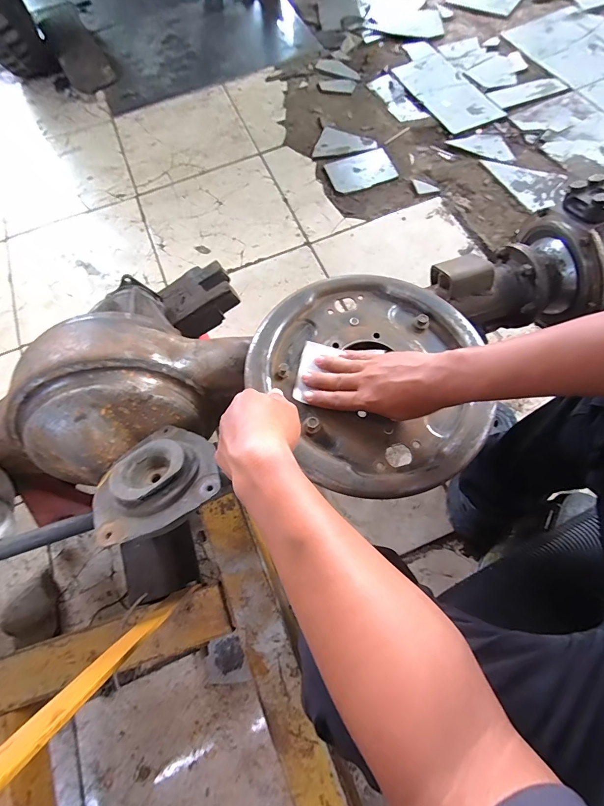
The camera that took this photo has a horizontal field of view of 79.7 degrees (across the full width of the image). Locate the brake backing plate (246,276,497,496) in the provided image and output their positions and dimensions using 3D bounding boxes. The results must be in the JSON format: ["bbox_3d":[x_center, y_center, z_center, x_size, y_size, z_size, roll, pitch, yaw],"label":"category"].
[{"bbox_3d":[0.092,-0.040,0.449,0.272,0.034,0.285,-1,70,2],"label":"brake backing plate"}]

